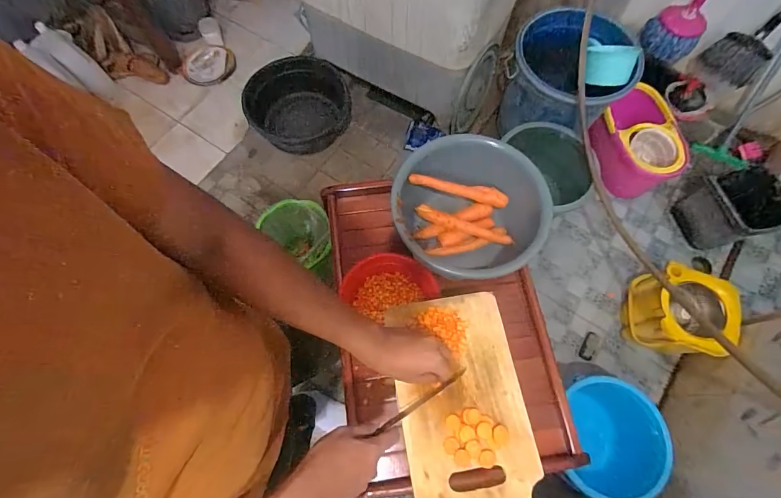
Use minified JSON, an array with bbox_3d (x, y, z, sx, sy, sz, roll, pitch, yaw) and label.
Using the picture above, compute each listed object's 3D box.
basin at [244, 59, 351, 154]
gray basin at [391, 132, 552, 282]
[{"bbox_3d":[-0.396,-0.603,1.636,0.434,0.167,0.392,-14,70,-5],"label":"basin"},{"bbox_3d":[0.161,-0.066,0.814,0.294,0.183,0.287,0,69,0],"label":"gray basin"}]

